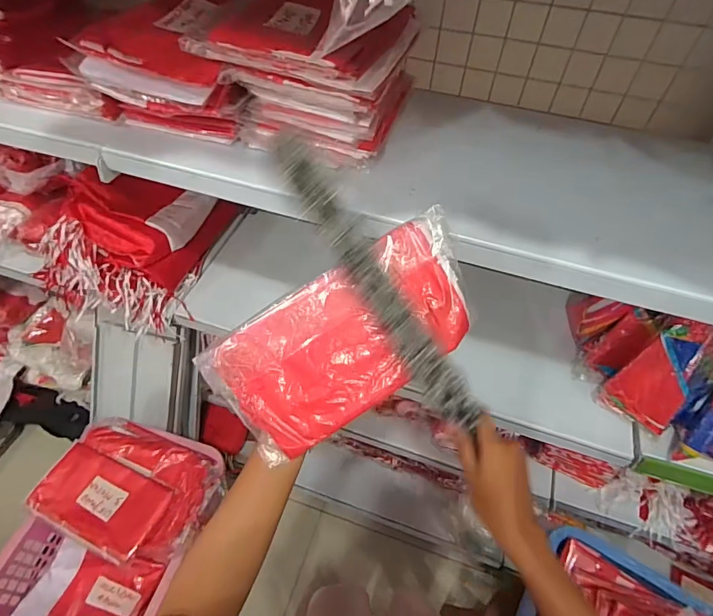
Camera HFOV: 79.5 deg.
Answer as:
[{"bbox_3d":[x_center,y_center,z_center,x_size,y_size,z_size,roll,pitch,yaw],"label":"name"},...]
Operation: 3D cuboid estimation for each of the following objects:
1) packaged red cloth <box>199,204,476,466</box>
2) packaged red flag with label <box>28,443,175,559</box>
[{"bbox_3d":[-0.001,0.030,0.436,0.274,0.012,0.139,-33,100,-8],"label":"packaged red cloth"},{"bbox_3d":[-0.467,0.350,0.783,0.222,0.037,0.136,18,55,12],"label":"packaged red flag with label"}]

